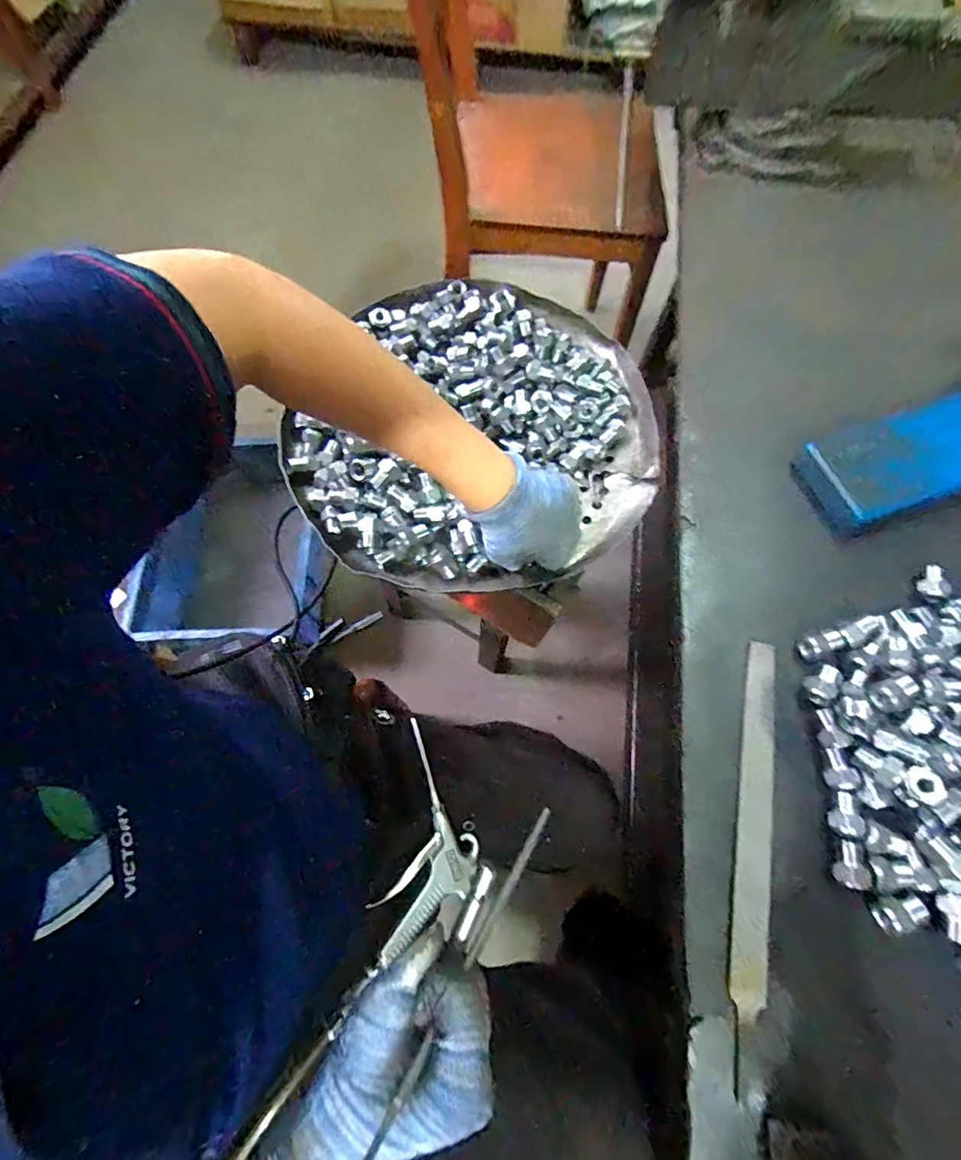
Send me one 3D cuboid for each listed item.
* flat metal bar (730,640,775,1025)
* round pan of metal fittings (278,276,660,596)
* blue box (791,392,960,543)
[{"bbox_3d":[0.207,0.172,0.384,0.023,0.008,0.256,13,69,3],"label":"flat metal bar"},{"bbox_3d":[0.005,-0.157,0.538,0.352,0.064,0.374,0,68,0],"label":"round pan of metal fittings"},{"bbox_3d":[0.426,-0.122,0.481,0.249,0.033,0.088,-19,71,-9],"label":"blue box"}]

